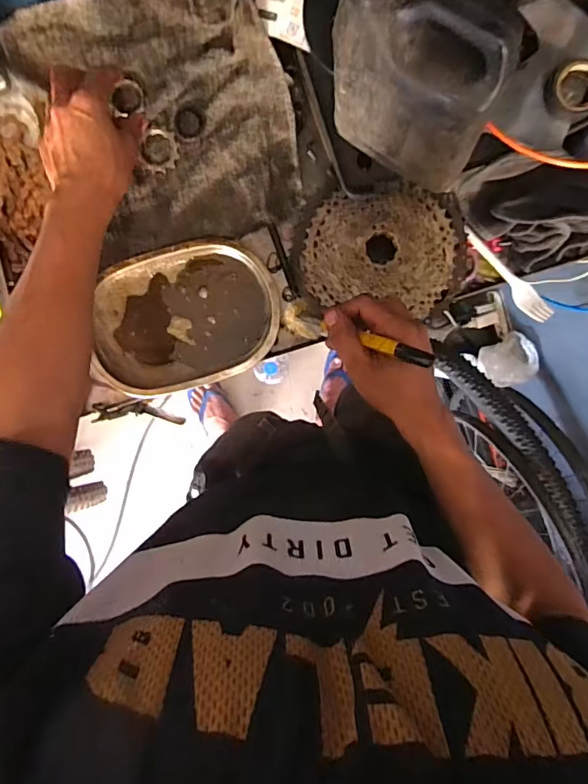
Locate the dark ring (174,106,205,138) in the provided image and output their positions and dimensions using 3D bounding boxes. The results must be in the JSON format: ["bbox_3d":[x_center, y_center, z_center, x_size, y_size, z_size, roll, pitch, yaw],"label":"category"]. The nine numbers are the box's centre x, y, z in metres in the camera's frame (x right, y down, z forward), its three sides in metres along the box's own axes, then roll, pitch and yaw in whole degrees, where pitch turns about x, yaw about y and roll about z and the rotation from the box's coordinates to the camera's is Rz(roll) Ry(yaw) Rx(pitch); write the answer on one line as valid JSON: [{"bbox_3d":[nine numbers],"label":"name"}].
[{"bbox_3d":[-0.116,-0.301,0.548,0.033,0.004,0.033,0,98,-1],"label":"dark ring"}]

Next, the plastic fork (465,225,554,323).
[{"bbox_3d":[0.242,-0.133,0.562,0.022,0.019,0.138,-45,97,5],"label":"plastic fork"}]

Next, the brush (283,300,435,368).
[{"bbox_3d":[0.056,-0.055,0.451,0.166,0.030,0.032,20,100,40],"label":"brush"}]

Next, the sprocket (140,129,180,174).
[{"bbox_3d":[-0.152,-0.272,0.554,0.040,0.004,0.044,0,98,-1],"label":"sprocket"}]

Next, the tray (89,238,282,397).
[{"bbox_3d":[-0.125,-0.086,0.567,0.208,0.029,0.152,-16,98,1],"label":"tray"}]

